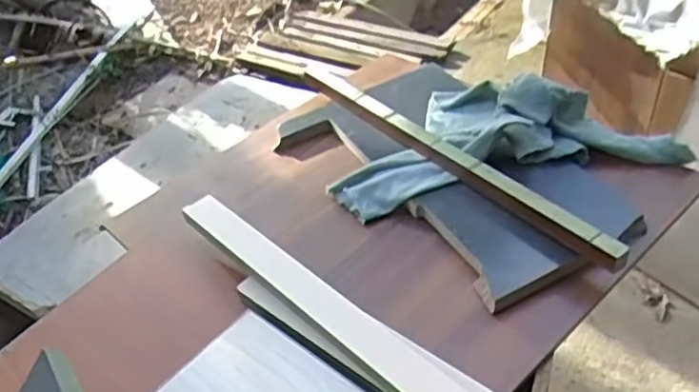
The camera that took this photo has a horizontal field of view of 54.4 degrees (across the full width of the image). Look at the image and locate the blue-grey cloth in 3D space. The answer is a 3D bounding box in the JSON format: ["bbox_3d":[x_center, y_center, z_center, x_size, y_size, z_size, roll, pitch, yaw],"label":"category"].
[{"bbox_3d":[0.154,-0.081,0.738,0.360,0.067,0.173,-10,37,-2],"label":"blue-grey cloth"}]

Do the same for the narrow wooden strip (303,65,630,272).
[{"bbox_3d":[0.086,-0.050,0.712,0.021,0.025,0.456,-28,42,-25],"label":"narrow wooden strip"}]

